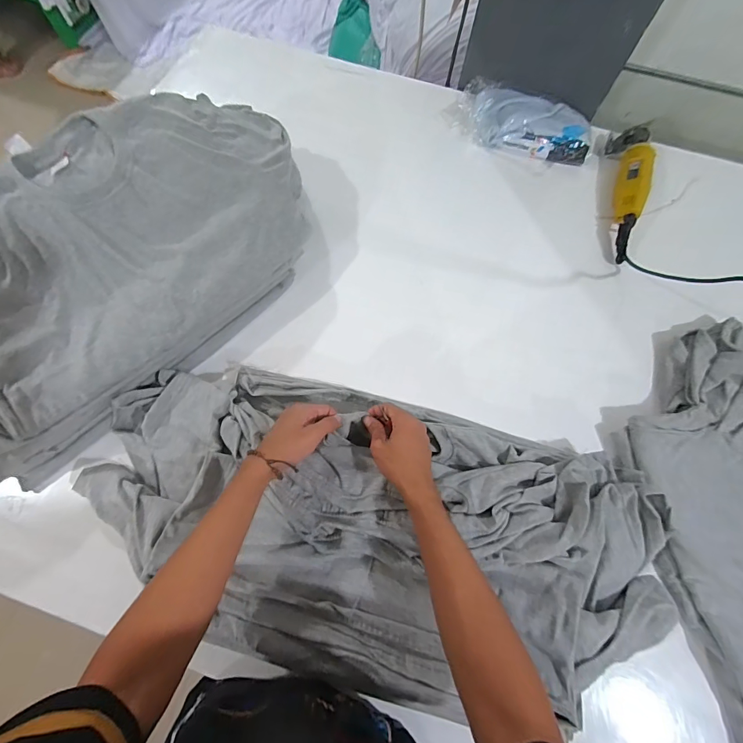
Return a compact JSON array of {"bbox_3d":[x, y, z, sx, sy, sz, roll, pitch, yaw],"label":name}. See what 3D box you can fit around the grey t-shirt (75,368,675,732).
[{"bbox_3d":[-0.001,0.213,0.535,0.797,0.072,0.360,12,70,2],"label":"grey t-shirt"}]

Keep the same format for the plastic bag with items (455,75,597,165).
[{"bbox_3d":[0.344,-0.563,0.850,0.300,0.066,0.164,15,70,3],"label":"plastic bag with items"}]

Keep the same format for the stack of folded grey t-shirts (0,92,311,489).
[{"bbox_3d":[-0.410,-0.144,0.565,0.774,0.186,0.306,-42,77,-16],"label":"stack of folded grey t-shirts"}]

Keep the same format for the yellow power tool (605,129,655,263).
[{"bbox_3d":[0.547,-0.381,0.794,0.065,0.063,0.339,10,70,1],"label":"yellow power tool"}]

